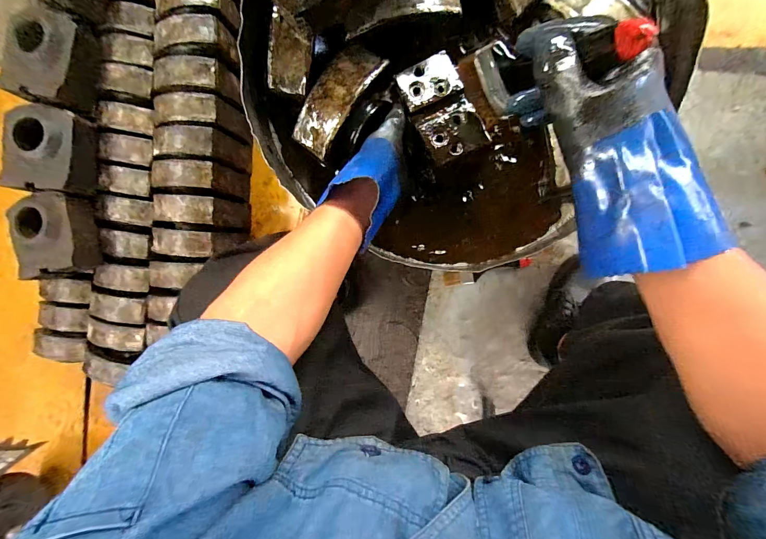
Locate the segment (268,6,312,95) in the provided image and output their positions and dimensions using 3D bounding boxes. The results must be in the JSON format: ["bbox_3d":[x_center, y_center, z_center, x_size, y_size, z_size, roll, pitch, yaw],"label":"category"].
[{"bbox_3d":[-0.129,-0.298,0.447,0.058,0.015,0.093,12,111,-4],"label":"segment"}]

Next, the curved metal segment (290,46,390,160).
[{"bbox_3d":[-0.065,-0.238,0.445,0.060,0.029,0.154,36,98,5],"label":"curved metal segment"}]

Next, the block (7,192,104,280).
[{"bbox_3d":[-0.759,-0.077,0.751,0.150,0.082,0.185,-4,93,9],"label":"block"}]

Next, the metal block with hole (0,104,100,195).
[{"bbox_3d":[-0.756,-0.268,0.738,0.159,0.090,0.183,7,94,8],"label":"metal block with hole"}]

